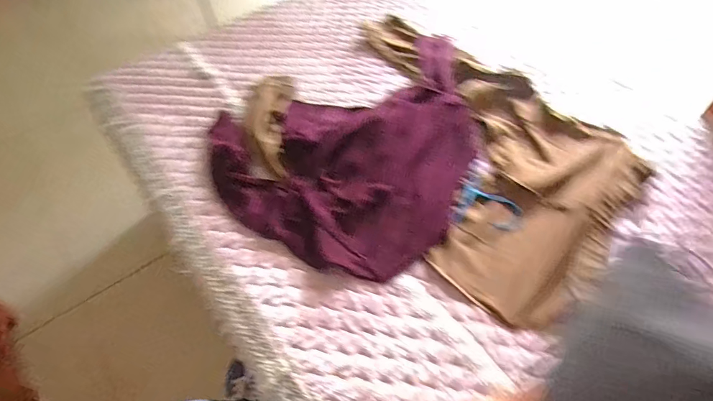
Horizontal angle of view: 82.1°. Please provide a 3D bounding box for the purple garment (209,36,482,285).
[{"bbox_3d":[0.003,-0.151,0.781,0.476,0.046,0.568,24,59,19],"label":"purple garment"}]

